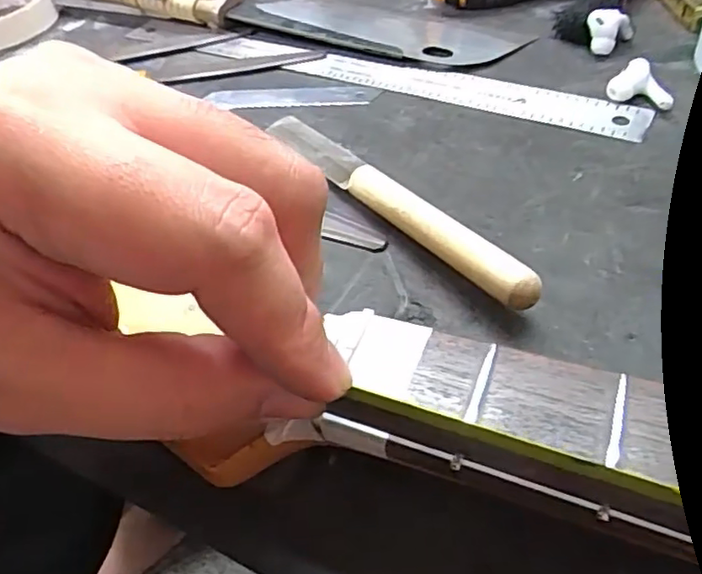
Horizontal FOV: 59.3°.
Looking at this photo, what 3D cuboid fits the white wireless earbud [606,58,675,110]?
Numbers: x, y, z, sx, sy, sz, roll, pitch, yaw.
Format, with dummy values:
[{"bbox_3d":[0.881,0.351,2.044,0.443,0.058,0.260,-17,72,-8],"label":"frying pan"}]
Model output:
[{"bbox_3d":[0.140,-0.095,0.294,0.030,0.017,0.015,26,55,28],"label":"white wireless earbud"}]

